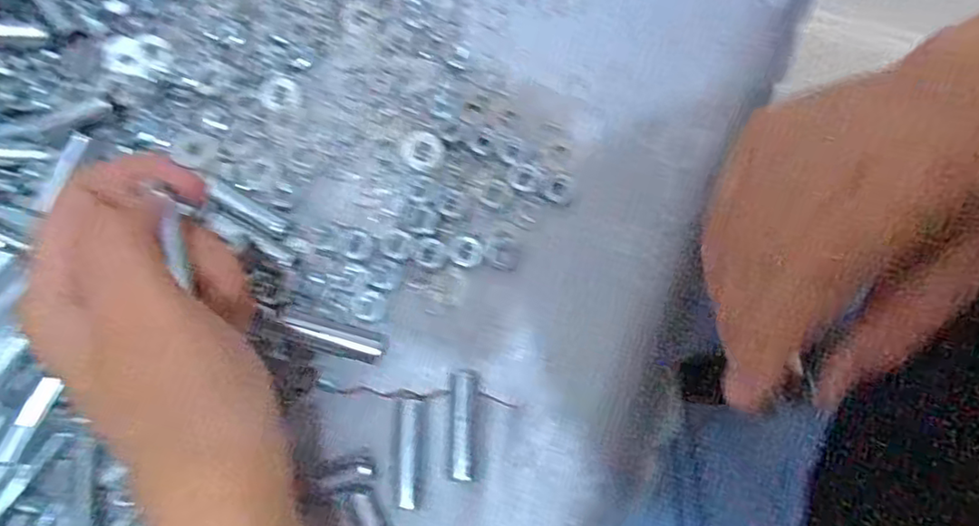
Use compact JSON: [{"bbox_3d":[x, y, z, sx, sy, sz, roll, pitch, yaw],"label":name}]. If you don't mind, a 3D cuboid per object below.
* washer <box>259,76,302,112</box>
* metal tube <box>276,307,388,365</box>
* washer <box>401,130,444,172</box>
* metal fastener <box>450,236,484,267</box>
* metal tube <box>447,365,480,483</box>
[{"bbox_3d":[-0.096,-0.078,0.288,0.016,0.004,0.020,-32,72,-4],"label":"washer"},{"bbox_3d":[-0.062,0.028,0.246,0.042,0.013,0.013,15,74,6],"label":"metal tube"},{"bbox_3d":[-0.029,-0.048,0.271,0.019,0.004,0.016,17,90,2],"label":"washer"},{"bbox_3d":[-0.009,-0.005,0.255,0.014,0.004,0.011,24,77,13],"label":"metal fastener"},{"bbox_3d":[-0.011,0.060,0.238,0.011,0.006,0.040,1,73,7],"label":"metal tube"}]

